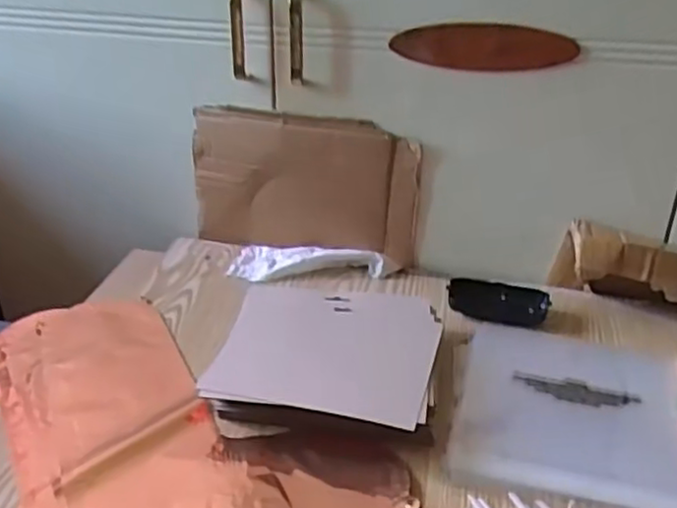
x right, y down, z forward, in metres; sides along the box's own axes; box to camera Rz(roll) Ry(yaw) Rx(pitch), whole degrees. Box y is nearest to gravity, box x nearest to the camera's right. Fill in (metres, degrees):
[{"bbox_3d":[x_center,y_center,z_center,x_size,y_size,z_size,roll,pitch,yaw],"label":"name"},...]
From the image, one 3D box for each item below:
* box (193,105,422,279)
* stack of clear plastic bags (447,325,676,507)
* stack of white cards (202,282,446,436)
[{"bbox_3d":[-0.043,-0.080,0.829,0.271,0.169,0.021,7,29,11],"label":"box"},{"bbox_3d":[0.215,0.137,0.632,0.205,0.012,0.222,7,29,12],"label":"stack of clear plastic bags"},{"bbox_3d":[-0.008,0.098,0.652,0.198,0.038,0.190,6,28,9],"label":"stack of white cards"}]

